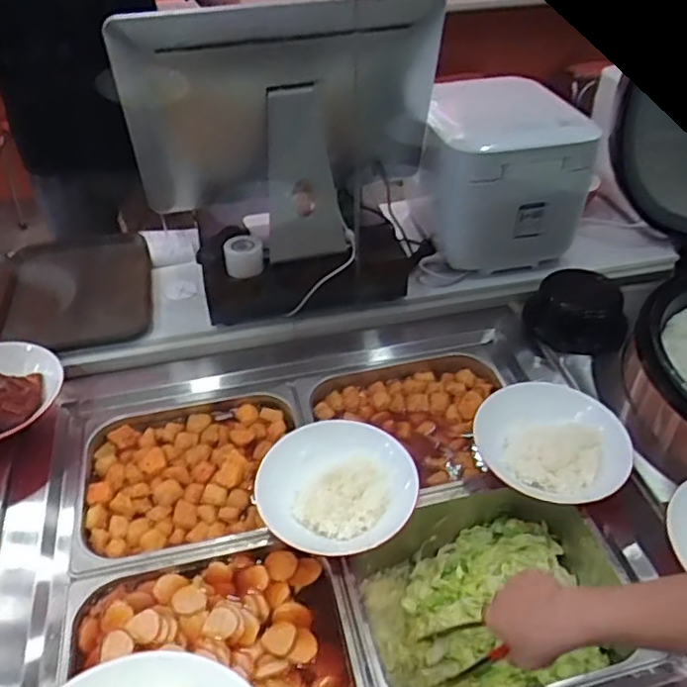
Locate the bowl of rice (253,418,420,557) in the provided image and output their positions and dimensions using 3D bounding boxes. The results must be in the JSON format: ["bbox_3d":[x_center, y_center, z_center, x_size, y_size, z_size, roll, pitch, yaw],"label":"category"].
[{"bbox_3d":[-0.009,0.182,0.798,0.189,0.049,0.180,-1,41,0],"label":"bowl of rice"}]

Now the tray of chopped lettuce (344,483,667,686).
[{"bbox_3d":[0.174,0.322,0.794,0.325,0.131,0.276,-10,42,-10],"label":"tray of chopped lettuce"}]

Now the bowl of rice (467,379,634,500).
[{"bbox_3d":[0.274,0.130,0.852,0.182,0.056,0.182,-1,41,0],"label":"bowl of rice"}]

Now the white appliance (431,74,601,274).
[{"bbox_3d":[0.281,-0.319,1.210,0.254,0.271,0.308,-5,42,-5],"label":"white appliance"}]

